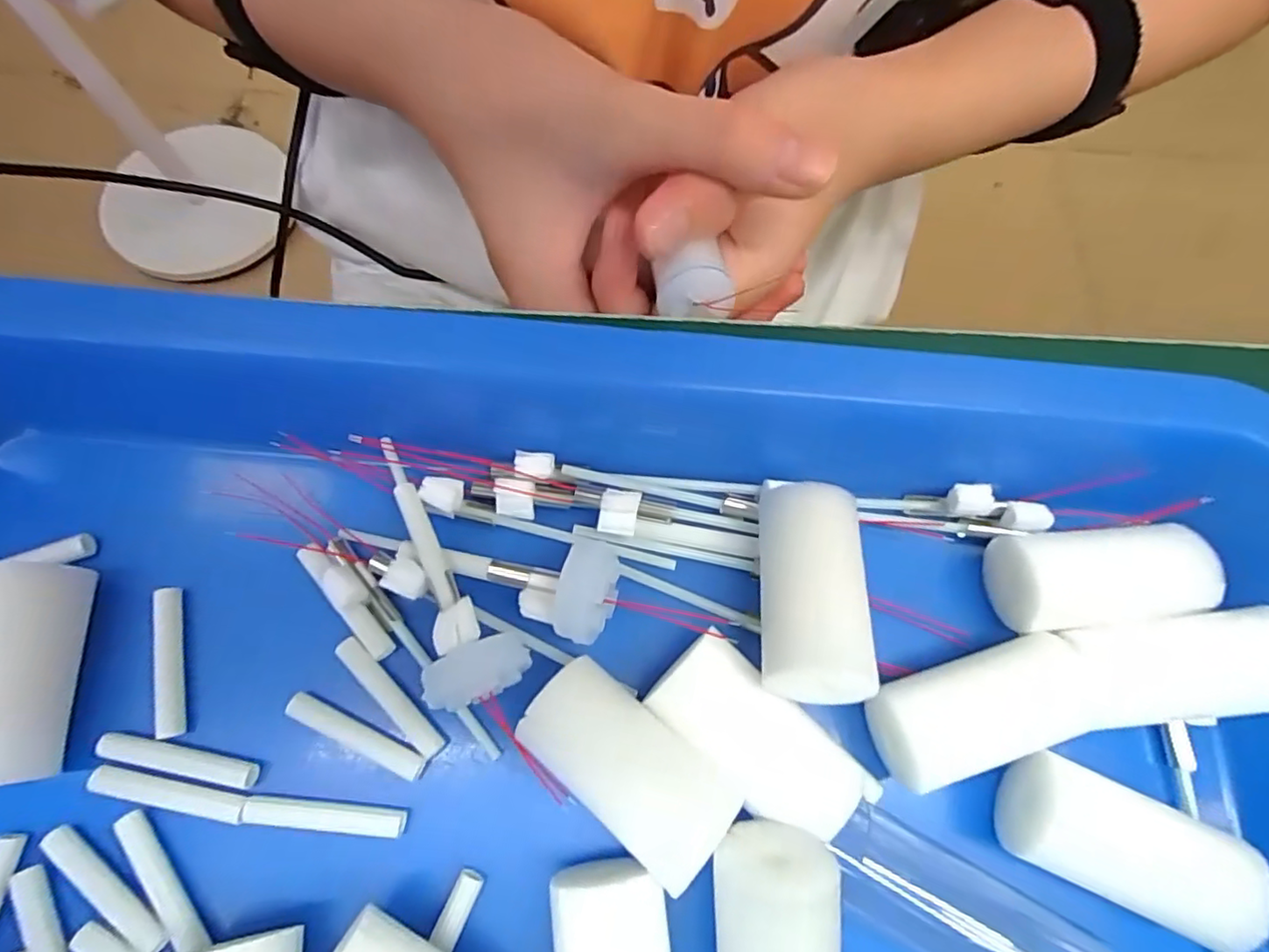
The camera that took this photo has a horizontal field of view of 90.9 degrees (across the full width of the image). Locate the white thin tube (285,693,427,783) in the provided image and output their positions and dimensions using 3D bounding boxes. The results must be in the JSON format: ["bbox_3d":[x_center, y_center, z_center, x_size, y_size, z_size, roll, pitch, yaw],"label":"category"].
[{"bbox_3d":[-0.056,0.052,0.125,0.030,0.004,0.005,25,71,6],"label":"white thin tube"}]

